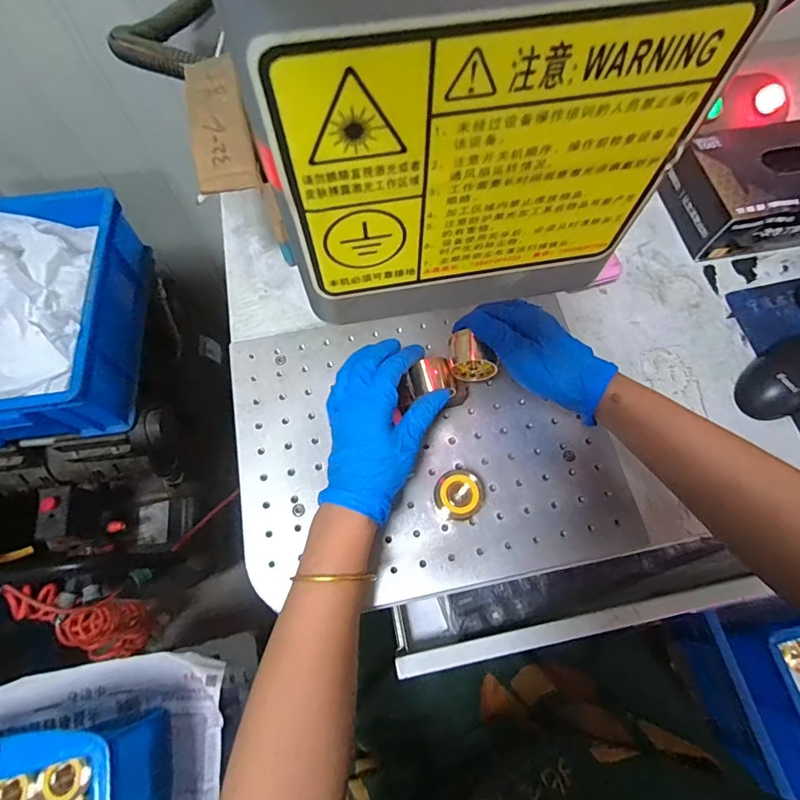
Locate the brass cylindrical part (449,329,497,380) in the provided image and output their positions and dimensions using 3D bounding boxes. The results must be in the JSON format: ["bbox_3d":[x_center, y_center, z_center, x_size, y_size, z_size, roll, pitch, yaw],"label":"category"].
[{"bbox_3d":[0.061,-0.036,0.385,0.040,0.033,0.028,6,68,2],"label":"brass cylindrical part"}]

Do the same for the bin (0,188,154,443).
[{"bbox_3d":[-0.515,-0.093,0.624,0.261,0.124,0.287,-3,68,-1],"label":"bin"}]

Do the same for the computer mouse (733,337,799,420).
[{"bbox_3d":[0.378,-0.022,0.440,0.091,0.032,0.063,-17,69,-7],"label":"computer mouse"}]

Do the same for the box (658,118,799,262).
[{"bbox_3d":[0.424,-0.237,0.504,0.222,0.075,0.128,-12,69,-5],"label":"box"}]

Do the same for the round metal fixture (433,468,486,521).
[{"bbox_3d":[0.053,0.079,0.391,0.048,0.033,0.041,-42,74,-15],"label":"round metal fixture"}]

